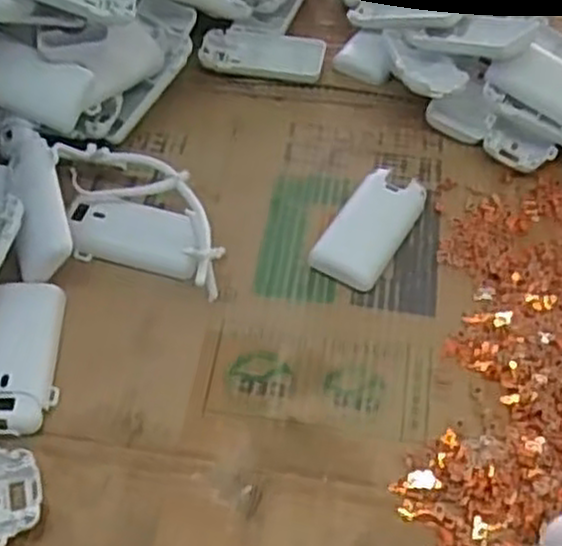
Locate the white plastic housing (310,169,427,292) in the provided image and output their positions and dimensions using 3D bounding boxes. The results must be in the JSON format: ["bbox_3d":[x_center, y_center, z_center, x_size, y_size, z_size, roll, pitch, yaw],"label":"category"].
[{"bbox_3d":[0.059,-0.030,0.499,0.042,0.016,0.089,27,61,17],"label":"white plastic housing"}]

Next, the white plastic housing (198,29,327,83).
[{"bbox_3d":[-0.014,-0.170,0.600,0.094,0.011,0.043,5,57,4],"label":"white plastic housing"}]

